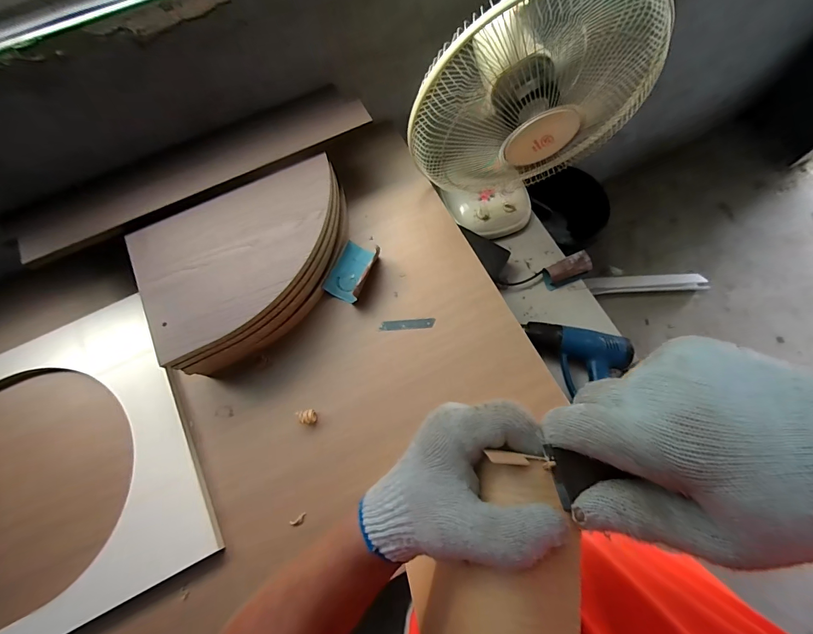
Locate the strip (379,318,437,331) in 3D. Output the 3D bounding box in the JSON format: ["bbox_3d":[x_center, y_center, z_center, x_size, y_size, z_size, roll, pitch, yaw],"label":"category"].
[{"bbox_3d":[0.002,0.013,0.669,0.101,0.004,0.020,-4,70,1],"label":"strip"}]

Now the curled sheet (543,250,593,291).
[{"bbox_3d":[0.393,-0.111,0.891,0.120,0.047,0.059,-22,71,-5],"label":"curled sheet"}]

